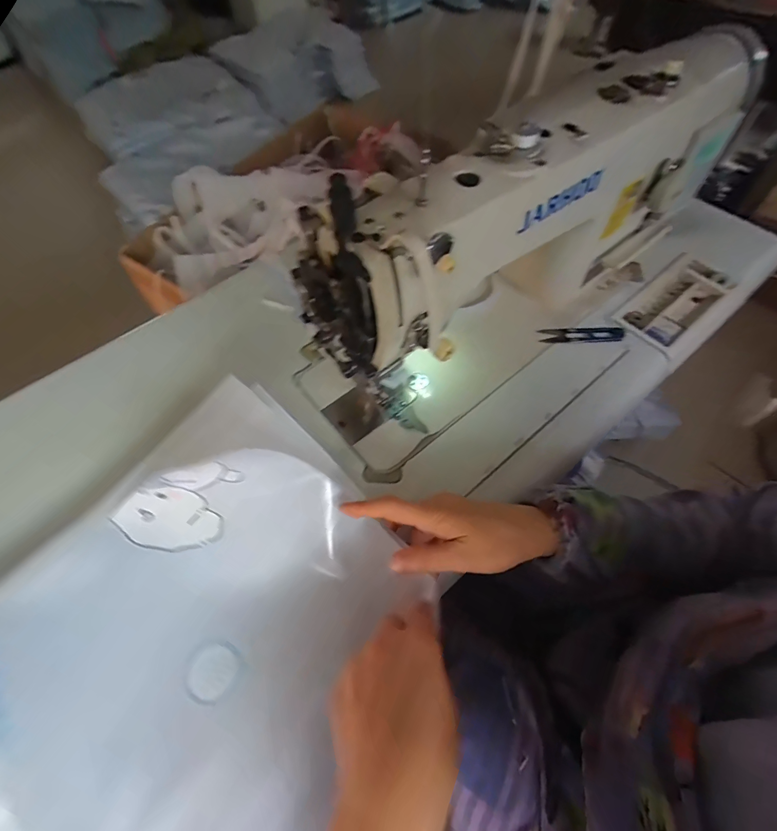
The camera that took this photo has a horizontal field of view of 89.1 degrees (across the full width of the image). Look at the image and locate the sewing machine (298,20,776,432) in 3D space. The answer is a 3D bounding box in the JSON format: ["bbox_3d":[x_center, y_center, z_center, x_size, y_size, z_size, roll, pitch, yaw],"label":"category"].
[{"bbox_3d":[0.167,-0.203,0.421,0.517,0.215,0.149,-31,64,-13],"label":"sewing machine"}]

